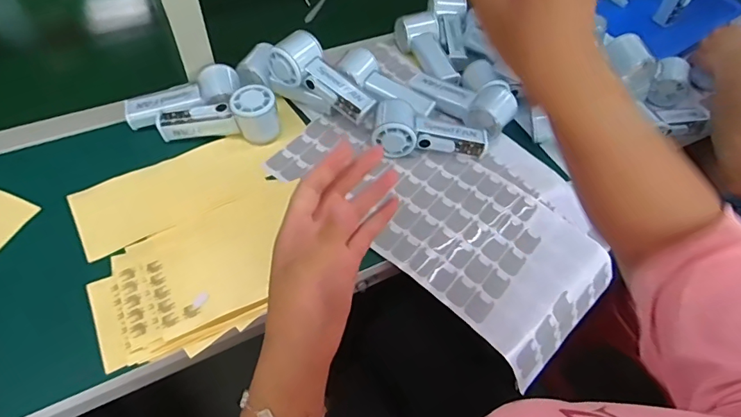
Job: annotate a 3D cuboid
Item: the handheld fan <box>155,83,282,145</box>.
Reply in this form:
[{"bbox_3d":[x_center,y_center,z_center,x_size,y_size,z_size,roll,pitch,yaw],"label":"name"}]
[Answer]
[{"bbox_3d":[-0.198,-0.124,0.601,0.151,0.059,0.049,0,53,-5],"label":"handheld fan"}]

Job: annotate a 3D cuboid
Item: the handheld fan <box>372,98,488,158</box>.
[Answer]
[{"bbox_3d":[0.079,-0.105,0.610,0.149,0.052,0.061,0,53,-5],"label":"handheld fan"}]

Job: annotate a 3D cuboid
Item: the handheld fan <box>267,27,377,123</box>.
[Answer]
[{"bbox_3d":[-0.062,-0.175,0.615,0.151,0.055,0.056,36,57,-1],"label":"handheld fan"}]

